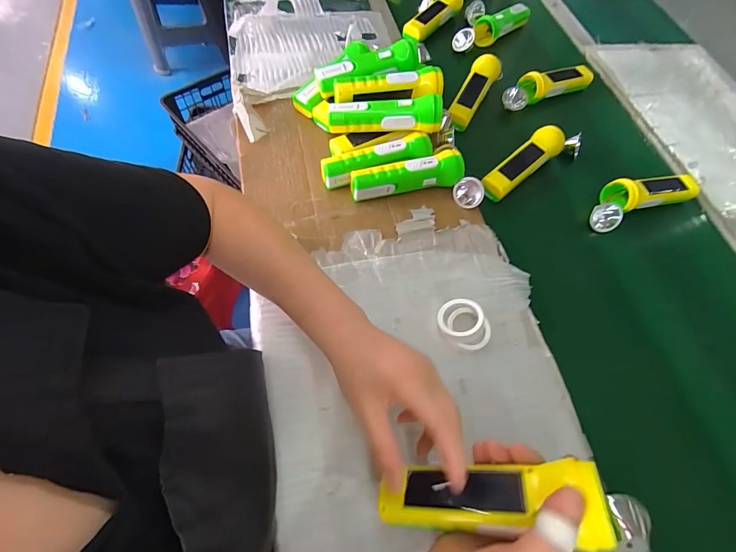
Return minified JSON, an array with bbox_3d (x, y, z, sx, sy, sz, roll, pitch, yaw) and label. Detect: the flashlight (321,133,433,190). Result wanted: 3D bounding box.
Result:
[{"bbox_3d":[0.012,-0.166,0.499,0.162,0.050,0.043,-12,66,-10],"label":"flashlight"}]

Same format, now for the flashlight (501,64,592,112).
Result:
[{"bbox_3d":[0.318,-0.335,0.609,0.177,0.045,0.050,-21,68,-14],"label":"flashlight"}]

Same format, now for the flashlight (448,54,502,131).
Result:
[{"bbox_3d":[0.179,-0.314,0.581,0.049,0.051,0.137,28,66,9],"label":"flashlight"}]

